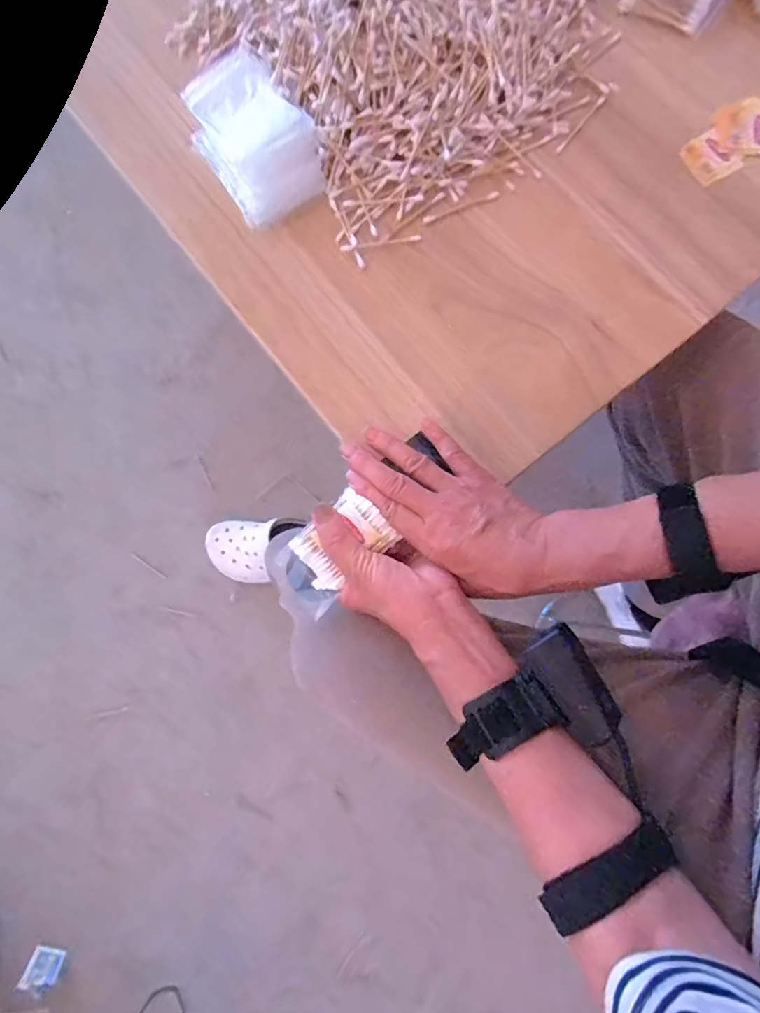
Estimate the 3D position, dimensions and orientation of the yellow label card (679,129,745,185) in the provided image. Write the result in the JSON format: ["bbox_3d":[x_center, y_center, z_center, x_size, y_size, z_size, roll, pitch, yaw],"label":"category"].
[{"bbox_3d":[0.295,-0.312,0.448,0.040,0.004,0.045,-37,80,-5],"label":"yellow label card"}]

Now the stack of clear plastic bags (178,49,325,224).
[{"bbox_3d":[-0.117,-0.339,0.457,0.090,0.017,0.171,-36,80,9],"label":"stack of clear plastic bags"}]

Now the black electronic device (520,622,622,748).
[{"bbox_3d":[0.121,0.111,0.316,0.034,0.012,0.068,-34,80,-4],"label":"black electronic device"}]

